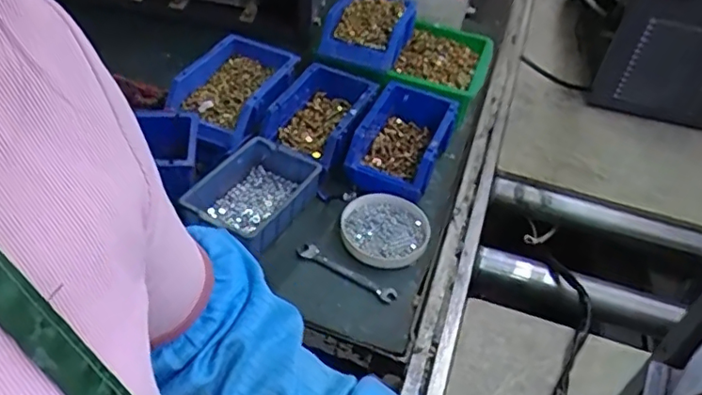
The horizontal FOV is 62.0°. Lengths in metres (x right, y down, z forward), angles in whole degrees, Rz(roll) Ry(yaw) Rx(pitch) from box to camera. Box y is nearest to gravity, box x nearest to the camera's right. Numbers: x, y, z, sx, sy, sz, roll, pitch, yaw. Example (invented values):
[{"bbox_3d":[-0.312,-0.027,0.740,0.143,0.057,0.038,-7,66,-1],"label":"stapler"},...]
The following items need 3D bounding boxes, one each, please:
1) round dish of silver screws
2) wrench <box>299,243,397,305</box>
[{"bbox_3d":[0.037,0.040,0.702,0.104,0.027,0.101,4,43,-4],"label":"round dish of silver screws"},{"bbox_3d":[-0.005,0.084,0.656,0.118,0.013,0.019,24,46,17],"label":"wrench"}]

